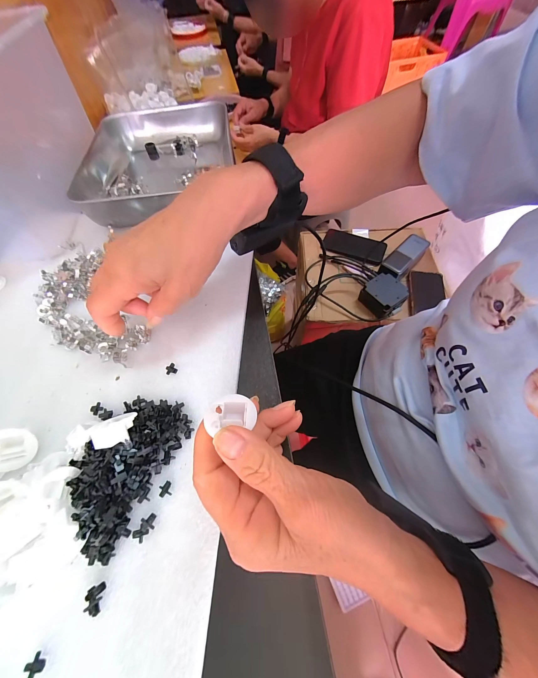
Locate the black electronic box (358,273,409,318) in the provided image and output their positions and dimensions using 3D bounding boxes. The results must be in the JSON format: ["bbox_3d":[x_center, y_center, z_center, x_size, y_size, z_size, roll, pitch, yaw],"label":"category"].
[{"bbox_3d":[0.260,-0.096,0.547,0.080,0.051,0.085,-28,67,-12],"label":"black electronic box"}]

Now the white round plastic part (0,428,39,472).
[{"bbox_3d":[-0.203,0.086,0.187,0.032,0.032,0.010,-49,29,-16],"label":"white round plastic part"}]

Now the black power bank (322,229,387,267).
[{"bbox_3d":[0.228,-0.246,0.639,0.159,0.017,0.080,19,66,10],"label":"black power bank"}]

